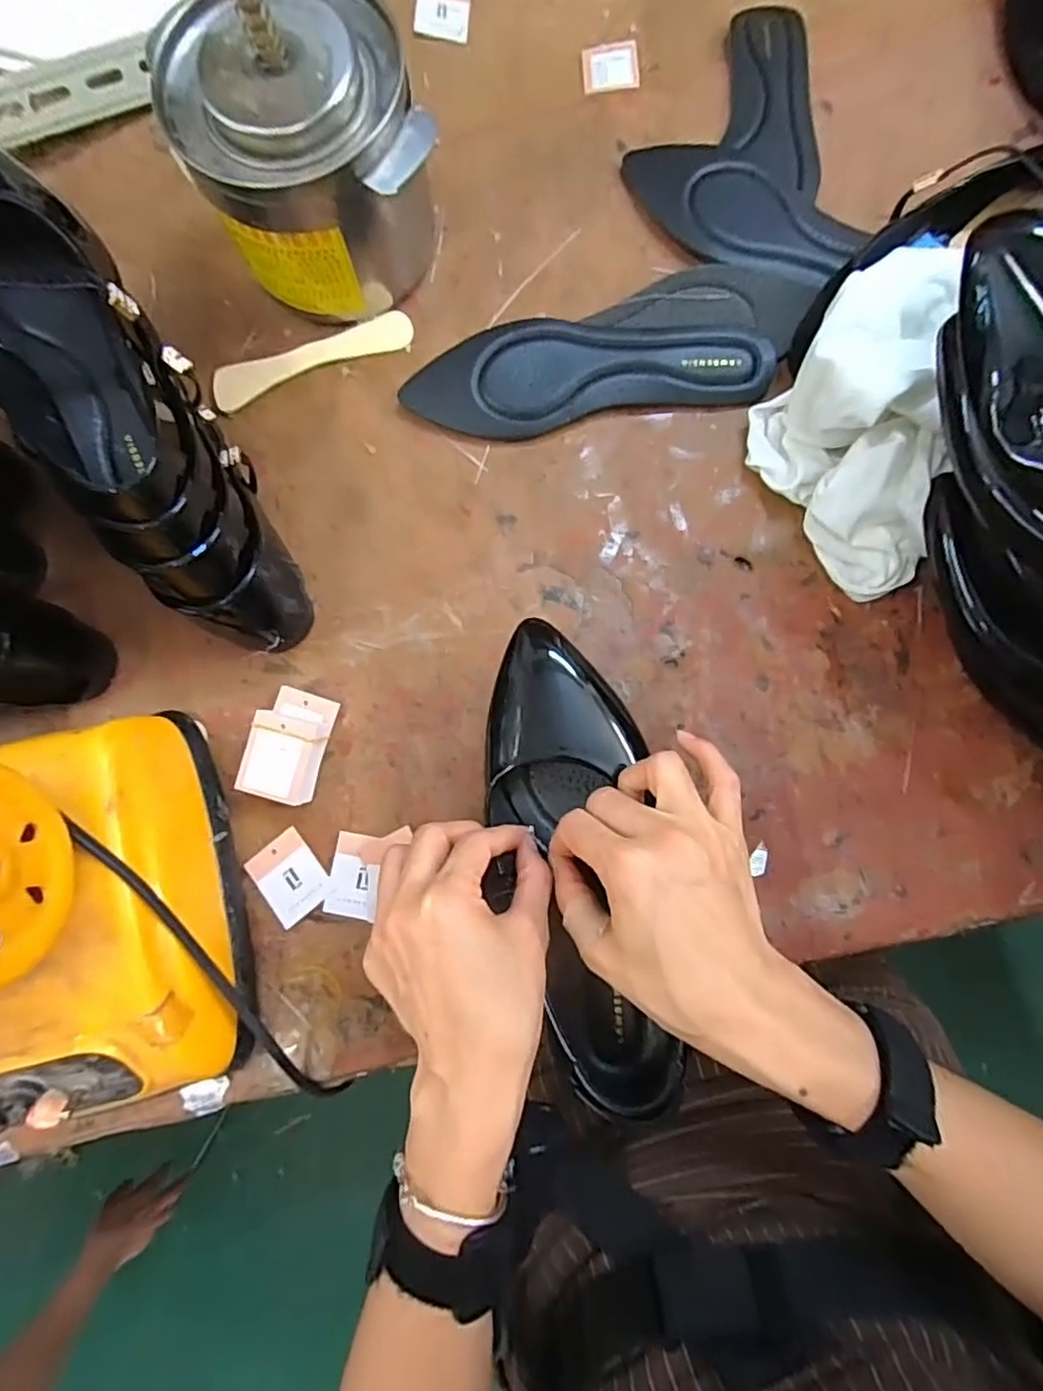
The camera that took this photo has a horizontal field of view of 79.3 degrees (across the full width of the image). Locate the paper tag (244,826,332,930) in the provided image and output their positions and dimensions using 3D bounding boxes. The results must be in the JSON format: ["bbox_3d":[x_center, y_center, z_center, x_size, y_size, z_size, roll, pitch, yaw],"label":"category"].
[{"bbox_3d":[-0.144,0.113,0.389,0.038,0.004,0.048,-37,82,-2],"label":"paper tag"}]

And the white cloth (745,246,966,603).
[{"bbox_3d":[0.192,-0.147,0.358,0.094,0.081,0.166,-6,82,3],"label":"white cloth"}]

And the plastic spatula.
[{"bbox_3d":[-0.144,-0.232,0.434,0.141,0.007,0.029,-20,82,1],"label":"plastic spatula"}]

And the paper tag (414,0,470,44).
[{"bbox_3d":[-0.061,-0.526,0.484,0.040,0.004,0.055,3,77,-7],"label":"paper tag"}]

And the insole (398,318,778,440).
[{"bbox_3d":[0.045,-0.213,0.417,0.235,0.009,0.074,-2,83,3],"label":"insole"}]

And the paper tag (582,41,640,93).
[{"bbox_3d":[0.066,-0.462,0.462,0.040,0.005,0.047,-3,83,3],"label":"paper tag"}]

